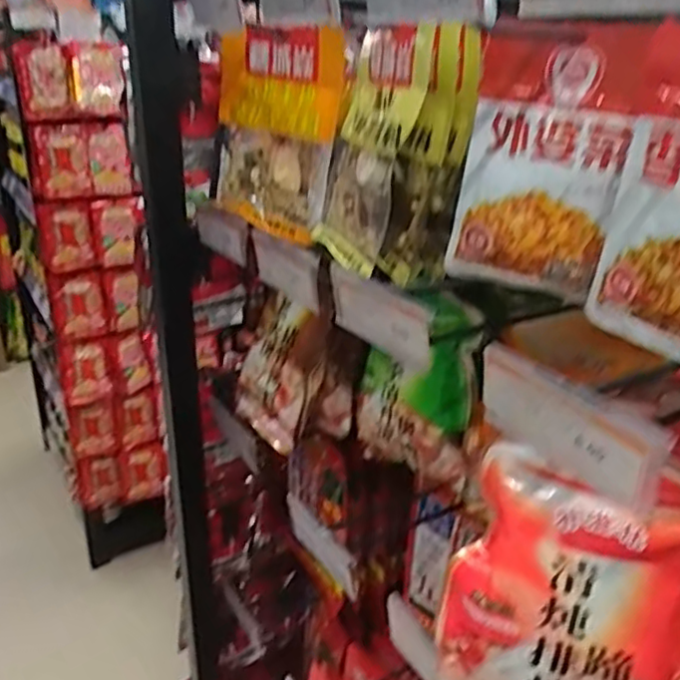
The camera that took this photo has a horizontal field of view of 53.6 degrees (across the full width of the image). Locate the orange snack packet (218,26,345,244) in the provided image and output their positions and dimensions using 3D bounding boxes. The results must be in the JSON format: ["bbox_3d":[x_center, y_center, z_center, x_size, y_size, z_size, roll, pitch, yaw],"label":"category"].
[{"bbox_3d":[-0.068,-0.193,0.625,0.142,0.178,0.032,24,23,32],"label":"orange snack packet"}]

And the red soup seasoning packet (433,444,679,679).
[{"bbox_3d":[0.130,0.160,0.373,0.137,0.188,0.025,17,8,9],"label":"red soup seasoning packet"}]

